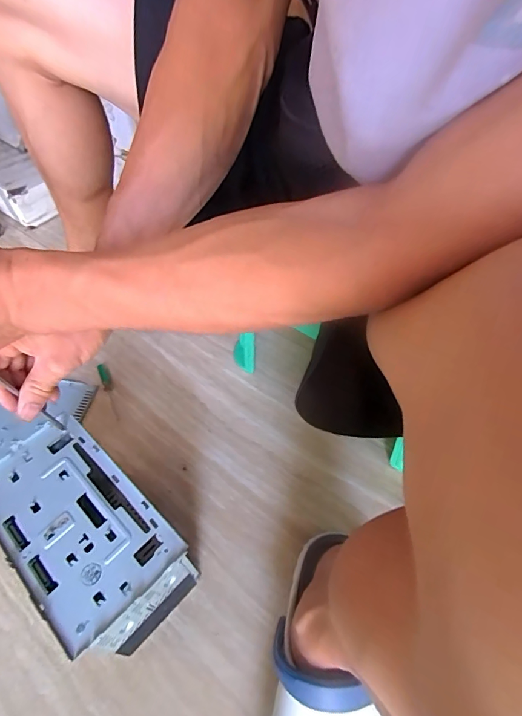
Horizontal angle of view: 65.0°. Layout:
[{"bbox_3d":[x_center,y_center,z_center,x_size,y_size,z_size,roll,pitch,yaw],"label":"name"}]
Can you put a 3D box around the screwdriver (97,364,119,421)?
[{"bbox_3d":[-0.240,0.052,0.648,0.015,0.015,0.106,-21,55,-15],"label":"screwdriver"}]

